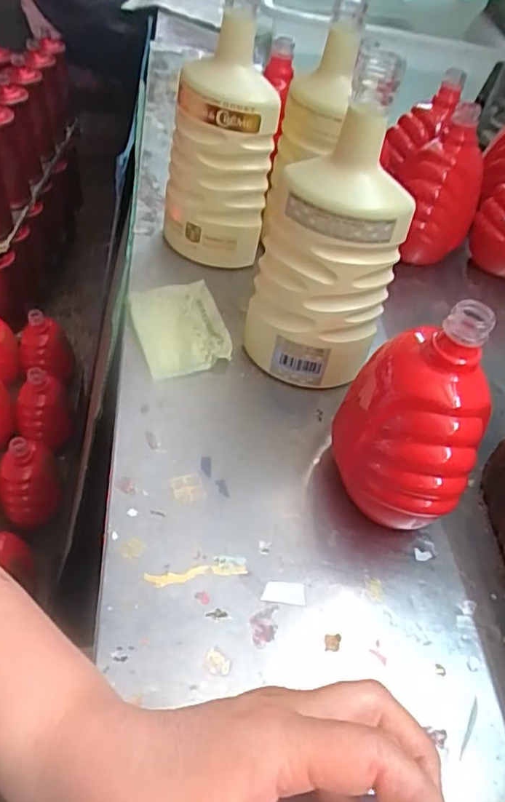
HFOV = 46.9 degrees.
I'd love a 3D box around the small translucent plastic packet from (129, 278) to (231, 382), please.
[{"bbox_3d":[-0.069,-0.073,0.548,0.078,0.008,0.117,-12,51,-18],"label":"small translucent plastic packet"}]

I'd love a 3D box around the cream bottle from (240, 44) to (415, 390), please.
[{"bbox_3d":[0.056,-0.118,0.446,0.093,0.240,0.078,-11,51,-17],"label":"cream bottle"}]

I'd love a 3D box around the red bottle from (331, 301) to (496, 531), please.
[{"bbox_3d":[0.107,0.010,0.399,0.092,0.156,0.103,18,49,8],"label":"red bottle"}]

